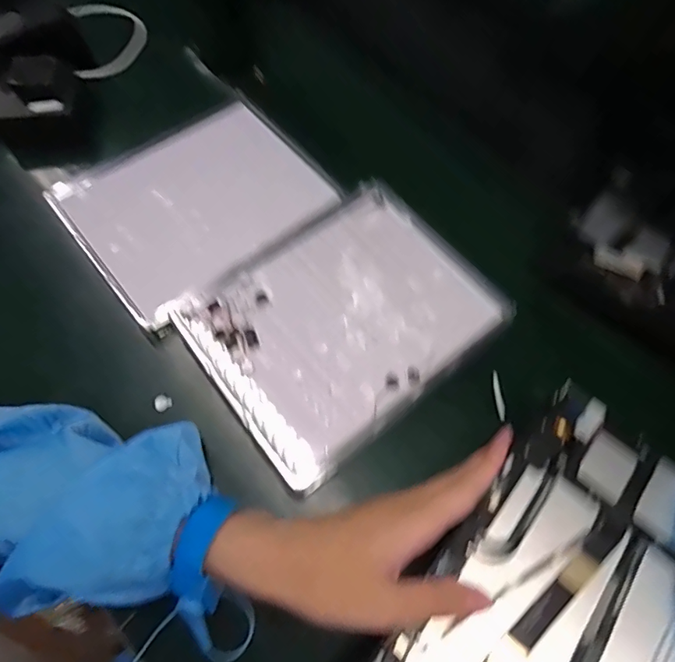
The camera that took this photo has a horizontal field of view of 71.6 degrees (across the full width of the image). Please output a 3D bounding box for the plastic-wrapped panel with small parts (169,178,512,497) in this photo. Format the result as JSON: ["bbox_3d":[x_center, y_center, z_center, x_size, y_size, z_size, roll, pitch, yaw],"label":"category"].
[{"bbox_3d":[0.005,-0.011,0.359,0.210,0.014,0.164,-36,72,-17],"label":"plastic-wrapped panel with small parts"}]

